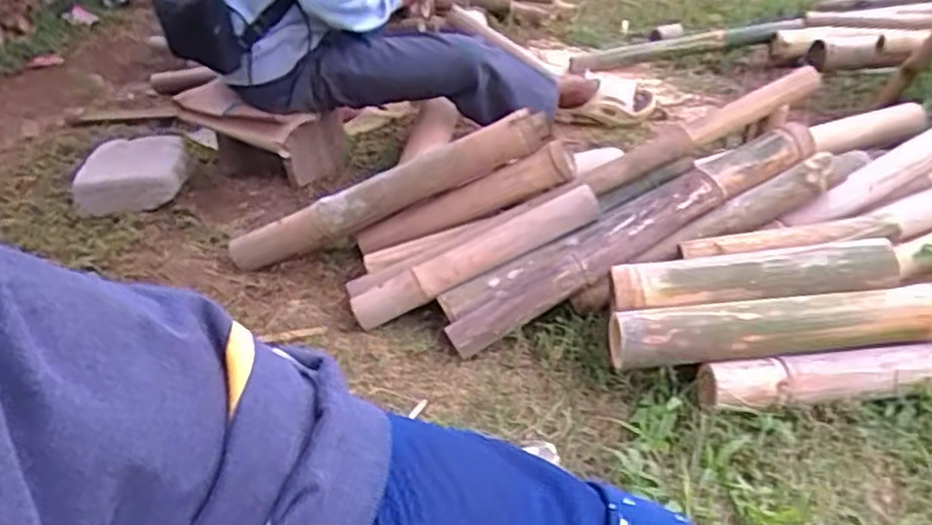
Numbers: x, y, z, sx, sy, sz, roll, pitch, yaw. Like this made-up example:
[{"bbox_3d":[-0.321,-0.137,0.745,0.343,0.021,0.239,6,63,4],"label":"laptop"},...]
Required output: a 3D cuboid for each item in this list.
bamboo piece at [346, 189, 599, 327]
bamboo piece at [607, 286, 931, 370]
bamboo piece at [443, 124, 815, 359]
[{"bbox_3d":[0.021,-0.016,1.089,0.379,0.052,0.069,-26,31,6],"label":"bamboo piece"},{"bbox_3d":[0.408,0.084,0.910,0.433,0.071,0.059,-3,30,1],"label":"bamboo piece"},{"bbox_3d":[0.247,-0.053,1.061,0.620,0.067,0.097,-30,36,-7],"label":"bamboo piece"}]

